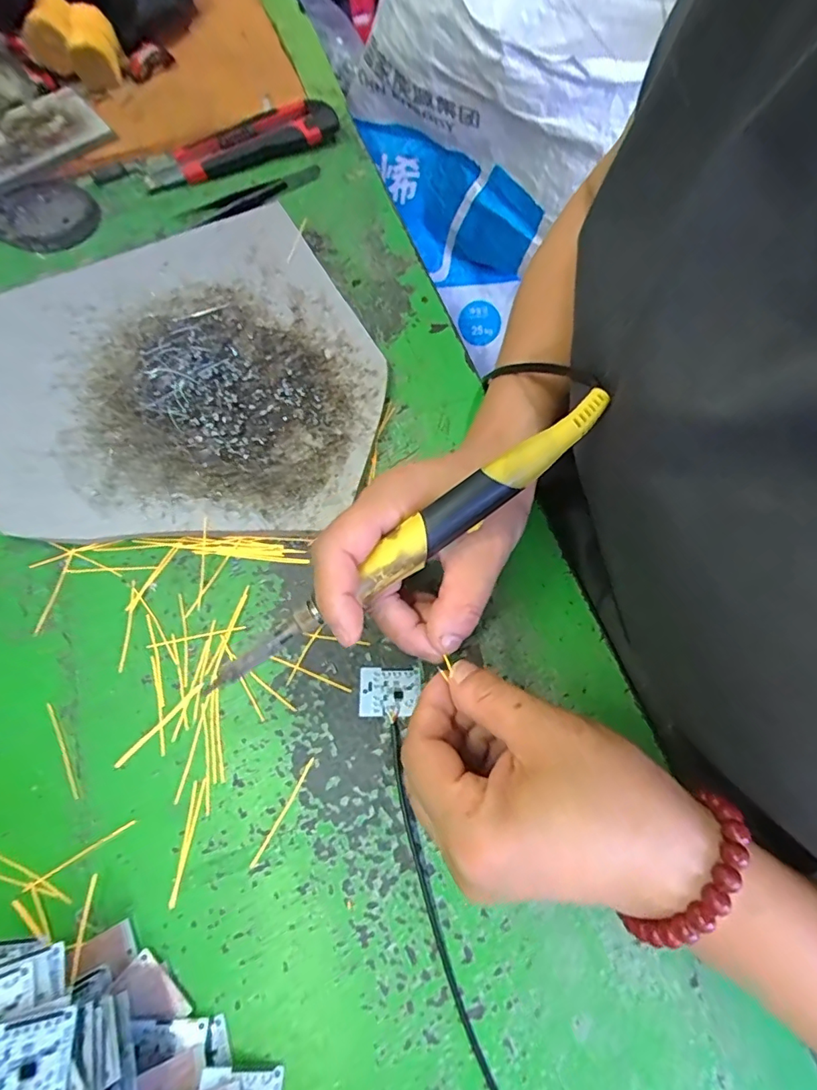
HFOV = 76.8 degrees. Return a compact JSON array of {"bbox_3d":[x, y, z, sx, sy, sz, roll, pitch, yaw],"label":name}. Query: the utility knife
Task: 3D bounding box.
[{"bbox_3d":[-0.139,-0.336,0.433,0.167,0.017,0.036,-21,68,-11],"label":"utility knife"}]

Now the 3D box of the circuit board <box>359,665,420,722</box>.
[{"bbox_3d":[-0.010,0.077,0.272,0.031,0.004,0.026,-1,66,-2],"label":"circuit board"}]

